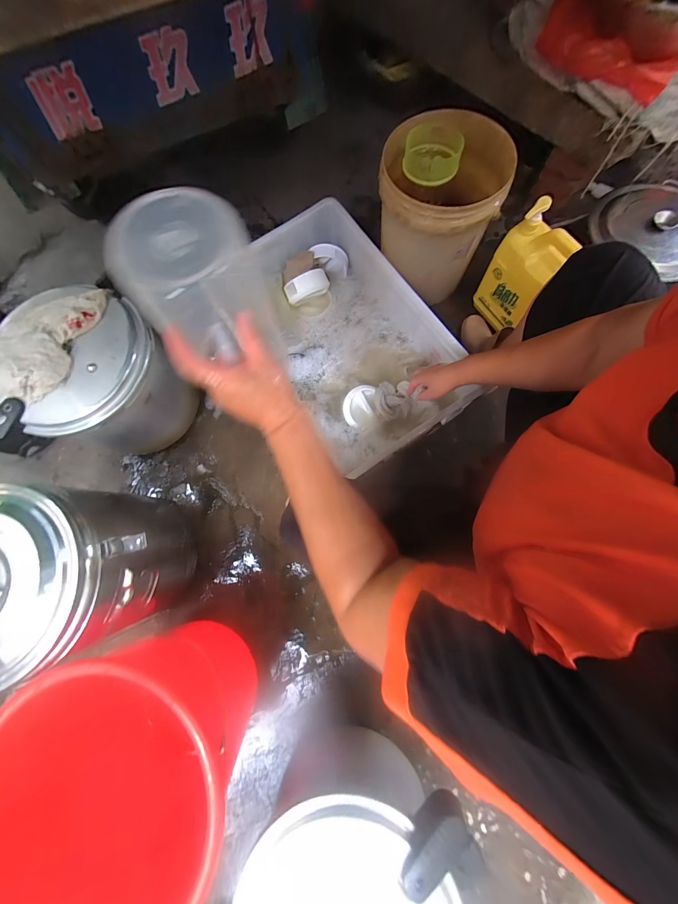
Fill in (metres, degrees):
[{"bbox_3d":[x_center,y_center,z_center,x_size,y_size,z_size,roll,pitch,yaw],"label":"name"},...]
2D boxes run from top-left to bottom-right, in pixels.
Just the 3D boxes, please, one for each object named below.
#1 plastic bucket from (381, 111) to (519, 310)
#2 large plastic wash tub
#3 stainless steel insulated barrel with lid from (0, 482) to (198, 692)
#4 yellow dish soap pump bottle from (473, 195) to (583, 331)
[{"bbox_3d":[0.239,-0.603,0.817,0.266,0.316,0.266,0,74,1],"label":"plastic bucket"},{"bbox_3d":[0.011,-0.328,0.839,0.385,0.157,0.637,-33,76,-8],"label":"large plastic wash tub"},{"bbox_3d":[-0.529,0.244,0.657,0.277,0.388,0.301,0,74,1],"label":"stainless steel insulated barrel with lid"},{"bbox_3d":[0.456,-0.446,0.795,0.068,0.292,0.155,-35,76,-8],"label":"yellow dish soap pump bottle"}]

